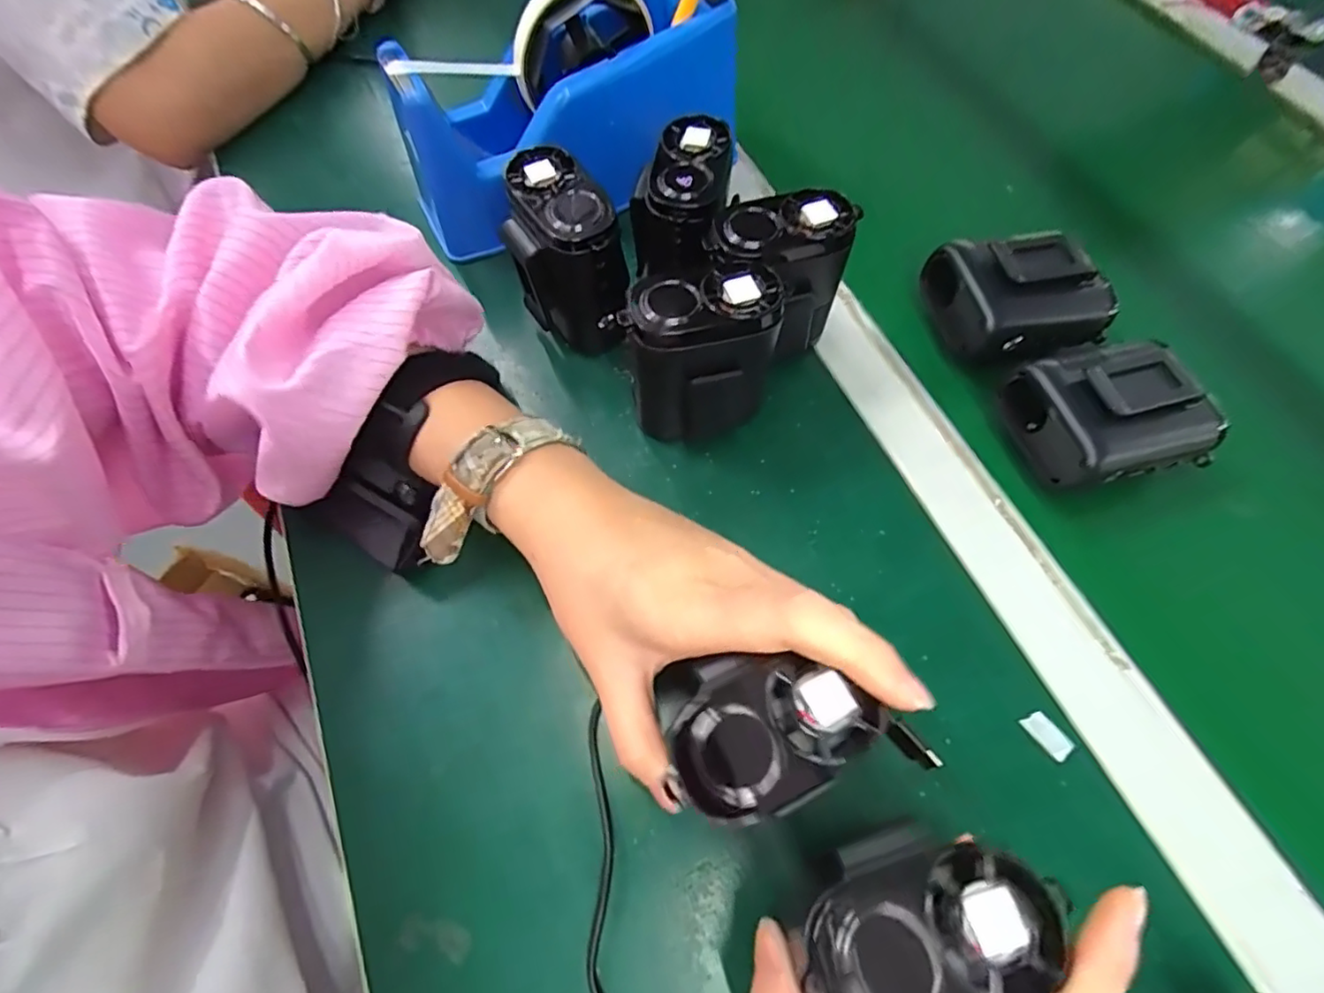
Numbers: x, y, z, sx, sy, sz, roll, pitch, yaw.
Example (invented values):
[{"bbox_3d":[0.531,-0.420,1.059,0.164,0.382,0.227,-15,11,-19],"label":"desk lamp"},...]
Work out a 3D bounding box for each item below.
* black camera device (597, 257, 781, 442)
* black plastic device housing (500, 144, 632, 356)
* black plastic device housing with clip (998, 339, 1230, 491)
[{"bbox_3d":[0.017,-0.064,0.288,0.075,0.085,0.043,-15,65,-8],"label":"black camera device"},{"bbox_3d":[-0.052,-0.123,0.314,0.053,0.080,0.068,-27,67,-13],"label":"black plastic device housing"},{"bbox_3d":[0.223,-0.041,0.299,0.087,0.049,0.065,-12,65,-6],"label":"black plastic device housing with clip"}]

